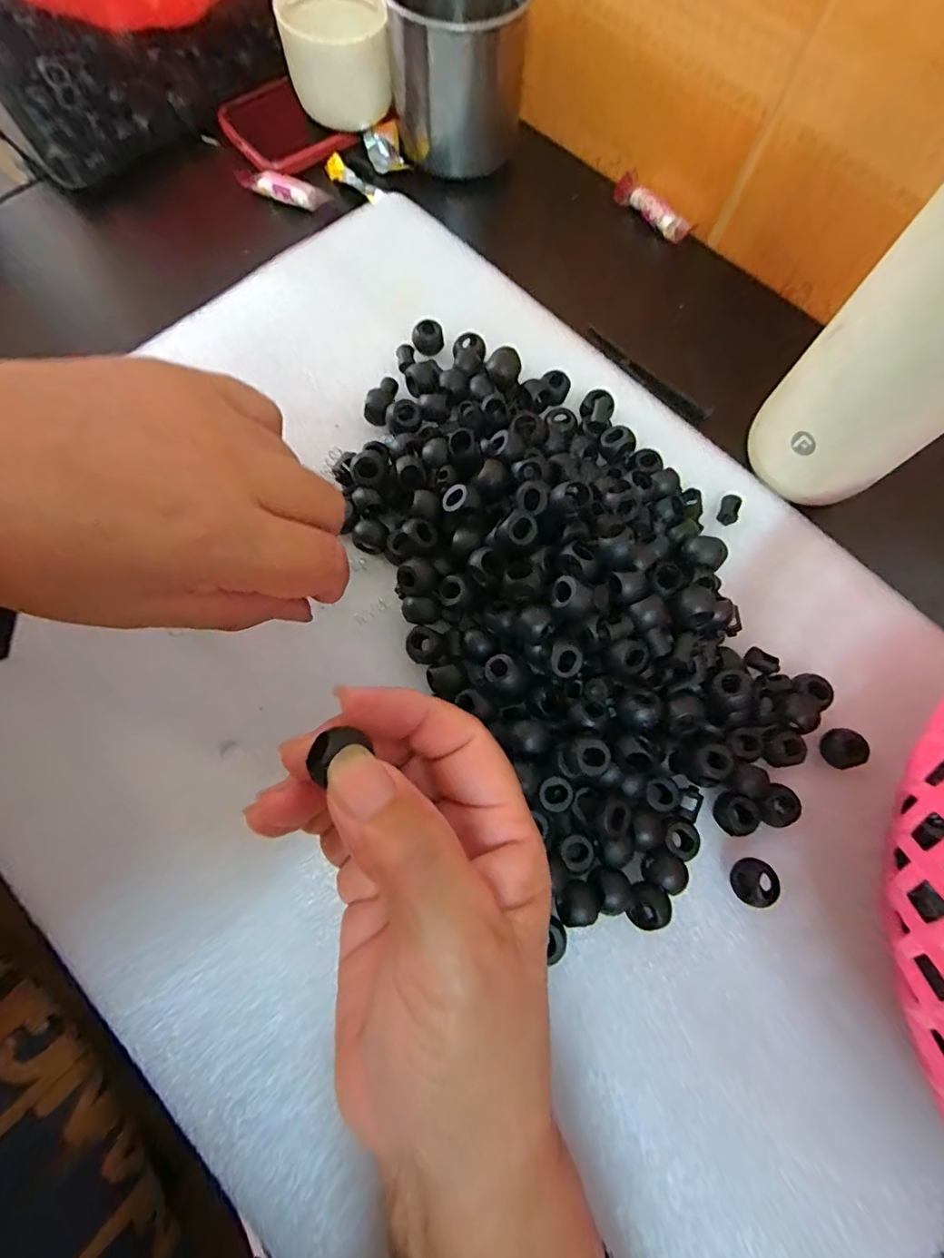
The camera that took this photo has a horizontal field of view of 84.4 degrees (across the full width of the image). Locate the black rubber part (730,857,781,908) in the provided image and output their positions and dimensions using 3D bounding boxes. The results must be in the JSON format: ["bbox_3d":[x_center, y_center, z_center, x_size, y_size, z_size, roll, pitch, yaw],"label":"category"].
[{"bbox_3d":[0.115,0.104,0.215,0.016,0.015,0.017,1,74,-2],"label":"black rubber part"}]

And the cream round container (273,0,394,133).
[{"bbox_3d":[-0.084,-0.362,0.330,0.062,0.050,0.059,1,74,-2],"label":"cream round container"}]

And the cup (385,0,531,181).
[{"bbox_3d":[-0.009,-0.343,0.314,0.077,0.067,0.069,2,74,-1],"label":"cup"}]

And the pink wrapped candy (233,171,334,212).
[{"bbox_3d":[-0.122,-0.282,0.332,0.063,0.007,0.013,18,74,3],"label":"pink wrapped candy"}]

